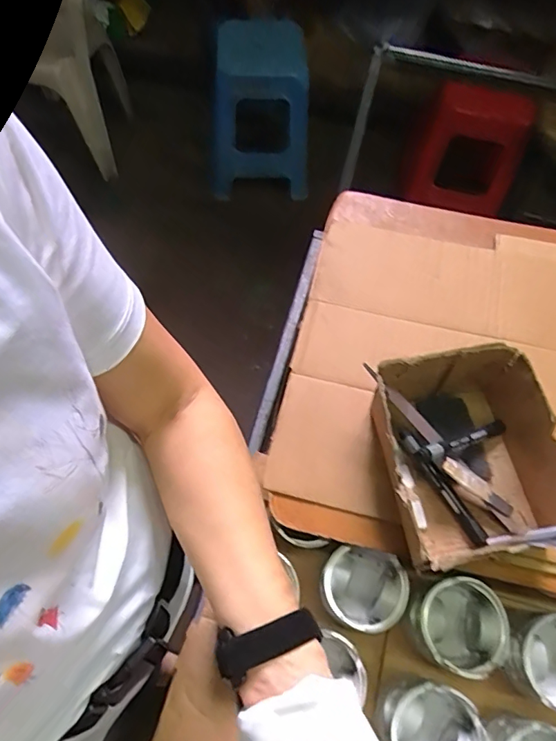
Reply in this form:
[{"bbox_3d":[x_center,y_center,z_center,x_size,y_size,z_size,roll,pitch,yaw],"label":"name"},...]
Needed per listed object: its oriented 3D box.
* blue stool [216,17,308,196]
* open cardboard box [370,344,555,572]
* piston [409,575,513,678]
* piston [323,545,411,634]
[{"bbox_3d":[-0.079,-0.884,1.660,0.329,0.449,0.334,-6,65,-5],"label":"blue stool"},{"bbox_3d":[0.204,0.092,0.534,0.178,0.092,0.210,-8,65,-6],"label":"open cardboard box"},{"bbox_3d":[0.198,0.287,0.542,0.092,0.081,0.090,1,64,-2],"label":"piston"},{"bbox_3d":[0.097,0.255,0.565,0.094,0.064,0.090,14,65,4],"label":"piston"}]

